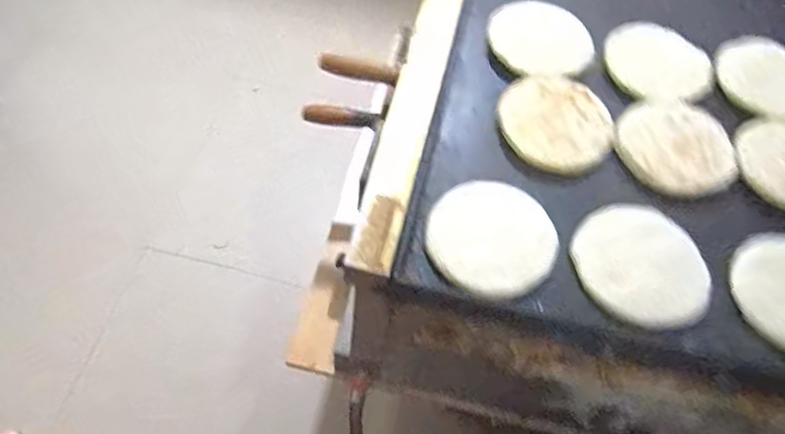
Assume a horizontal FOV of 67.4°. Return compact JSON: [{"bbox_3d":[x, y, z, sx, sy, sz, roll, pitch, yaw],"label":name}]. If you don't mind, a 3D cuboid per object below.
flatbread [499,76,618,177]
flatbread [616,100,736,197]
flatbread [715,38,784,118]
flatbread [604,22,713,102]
[{"bbox_3d":[0.184,-0.106,0.659,0.125,0.018,0.124,2,60,-3],"label":"flatbread"},{"bbox_3d":[0.315,-0.079,0.654,0.127,0.010,0.117,2,60,-3],"label":"flatbread"},{"bbox_3d":[0.465,-0.172,0.718,0.121,0.013,0.121,18,60,6],"label":"flatbread"},{"bbox_3d":[0.322,-0.186,0.711,0.125,0.018,0.124,2,60,-3],"label":"flatbread"}]

